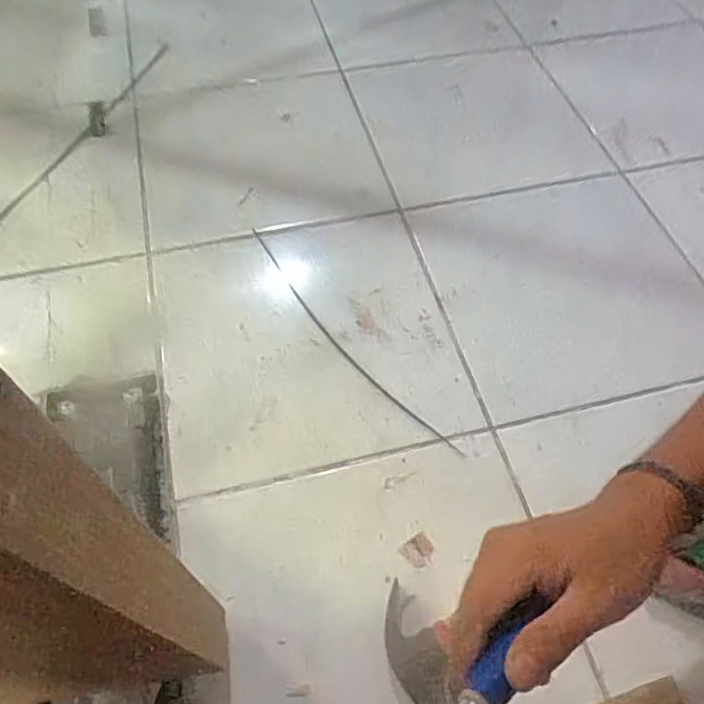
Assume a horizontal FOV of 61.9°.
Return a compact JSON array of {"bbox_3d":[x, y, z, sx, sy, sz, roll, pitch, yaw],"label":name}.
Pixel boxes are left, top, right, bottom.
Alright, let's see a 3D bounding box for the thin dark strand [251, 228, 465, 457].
[{"bbox_3d":[-0.016,-0.020,0.604,0.027,0.011,0.346,-33,63,-19],"label":"thin dark strand"}]

